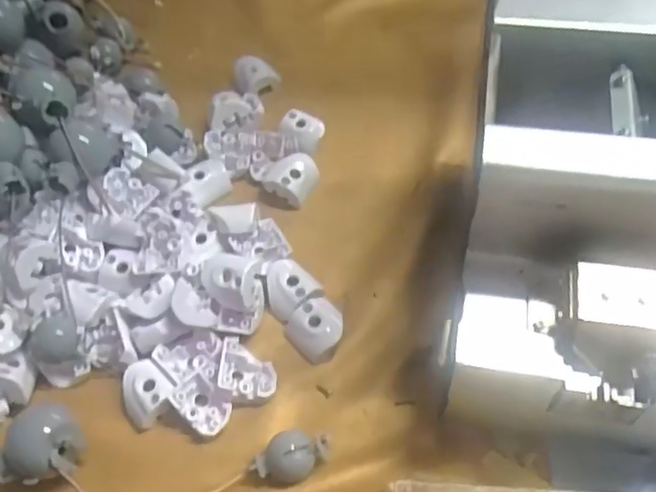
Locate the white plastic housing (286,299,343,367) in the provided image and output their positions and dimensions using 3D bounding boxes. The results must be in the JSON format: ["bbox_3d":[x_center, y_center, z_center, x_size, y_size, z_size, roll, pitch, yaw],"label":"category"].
[{"bbox_3d":[-0.005,0.047,0.372,0.032,0.014,0.032,-35,61,-18],"label":"white plastic housing"}]

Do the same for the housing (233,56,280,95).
[{"bbox_3d":[-0.053,-0.126,0.493,0.033,0.019,0.031,-11,56,-3],"label":"housing"}]

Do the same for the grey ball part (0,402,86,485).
[{"bbox_3d":[-0.148,0.107,0.334,0.041,0.030,0.048,24,61,18],"label":"grey ball part"}]

